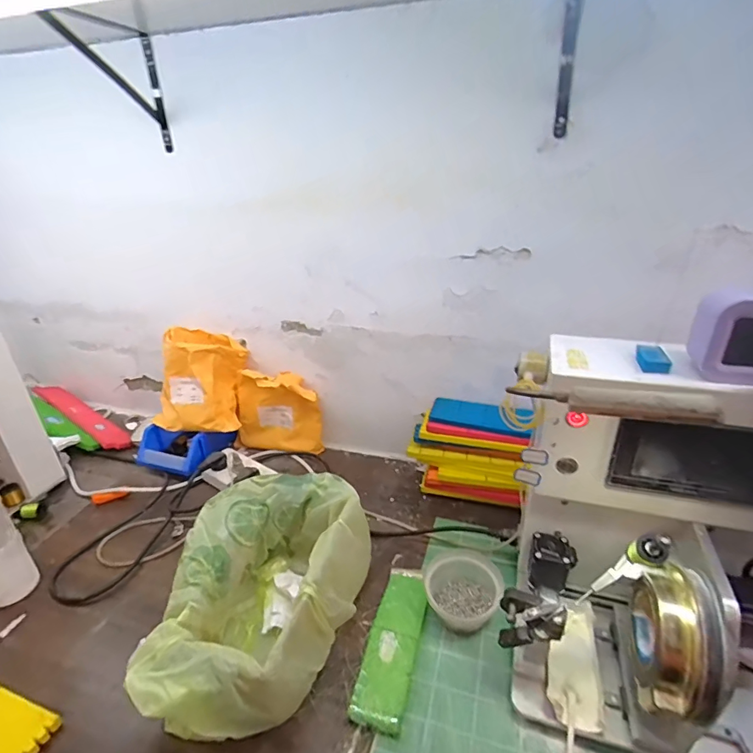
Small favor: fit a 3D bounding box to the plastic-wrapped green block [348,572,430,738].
[{"bbox_3d":[0.021,0.318,0.523,0.059,0.018,0.178,6,28,15],"label":"plastic-wrapped green block"}]

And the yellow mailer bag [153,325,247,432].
[{"bbox_3d":[-0.332,0.007,0.828,0.164,0.152,0.122,8,29,17],"label":"yellow mailer bag"}]

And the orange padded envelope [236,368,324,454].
[{"bbox_3d":[-0.189,0.072,0.830,0.165,0.159,0.041,5,22,7],"label":"orange padded envelope"}]

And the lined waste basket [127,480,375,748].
[{"bbox_3d":[-0.136,0.258,0.528,0.205,0.120,0.300,5,28,12],"label":"lined waste basket"}]

